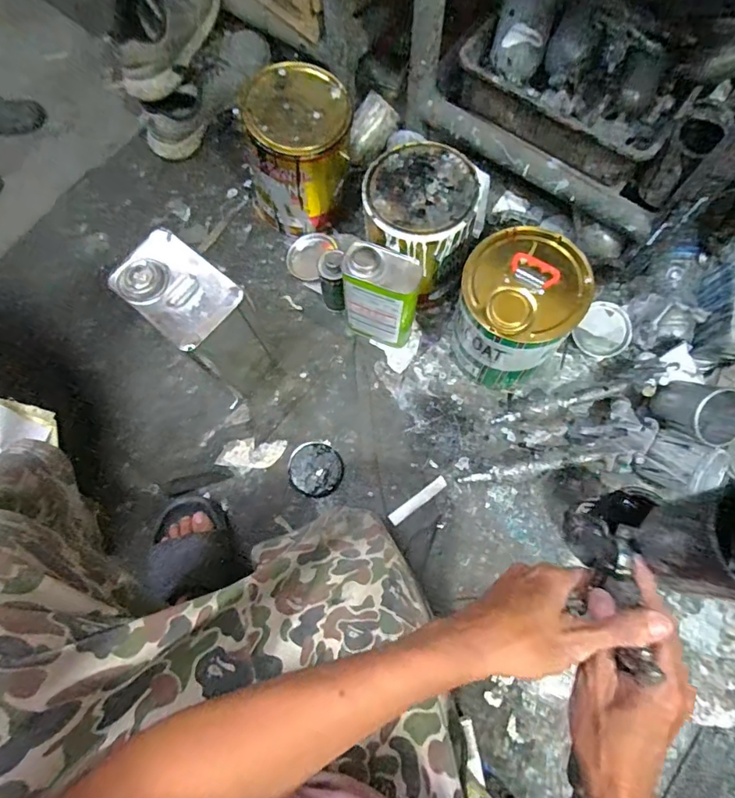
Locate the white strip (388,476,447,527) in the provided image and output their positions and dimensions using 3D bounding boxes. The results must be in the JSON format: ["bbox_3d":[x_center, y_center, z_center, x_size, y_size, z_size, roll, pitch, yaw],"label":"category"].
[{"bbox_3d":[0.079,0.156,0.741,0.105,0.012,0.018,-36,76,-8],"label":"white strip"}]

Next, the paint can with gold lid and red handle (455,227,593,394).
[{"bbox_3d":[0.211,-0.124,0.716,0.156,0.208,0.158,-1,74,2],"label":"paint can with gold lid and red handle"}]

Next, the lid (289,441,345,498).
[{"bbox_3d":[-0.083,0.112,0.766,0.085,0.014,0.082,-1,74,2],"label":"lid"}]

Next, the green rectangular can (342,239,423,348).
[{"bbox_3d":[0.022,-0.157,0.743,0.111,0.179,0.071,25,76,9],"label":"green rectangular can"}]

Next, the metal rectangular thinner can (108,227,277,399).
[{"bbox_3d":[-0.236,-0.107,0.710,0.153,0.250,0.102,39,79,12],"label":"metal rectangular thinner can"}]

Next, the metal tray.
[{"bbox_3d":[0.289,-0.444,0.718,0.315,0.085,0.161,30,77,10],"label":"metal tray"}]

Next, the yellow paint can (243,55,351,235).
[{"bbox_3d":[-0.109,-0.395,0.797,0.146,0.214,0.159,-1,74,2],"label":"yellow paint can"}]

